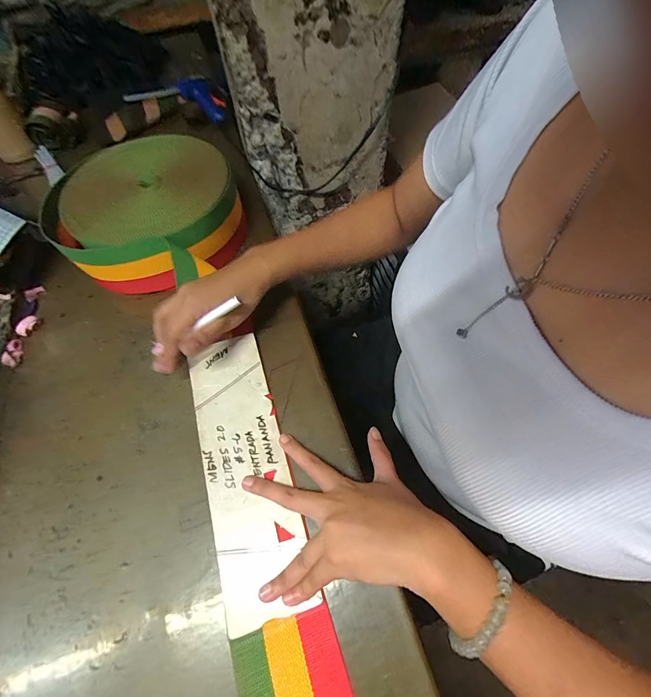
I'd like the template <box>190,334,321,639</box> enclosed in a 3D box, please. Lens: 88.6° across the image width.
[{"bbox_3d":[-0.078,0.103,0.318,0.075,0.007,0.255,-16,62,-10],"label":"template"}]

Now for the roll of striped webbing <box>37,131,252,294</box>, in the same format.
[{"bbox_3d":[-0.224,-0.177,0.446,0.211,0.100,0.186,-13,60,-4],"label":"roll of striped webbing"}]

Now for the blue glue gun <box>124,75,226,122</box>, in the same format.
[{"bbox_3d":[-0.259,-0.445,0.592,0.168,0.064,0.025,-19,58,-29],"label":"blue glue gun"}]

